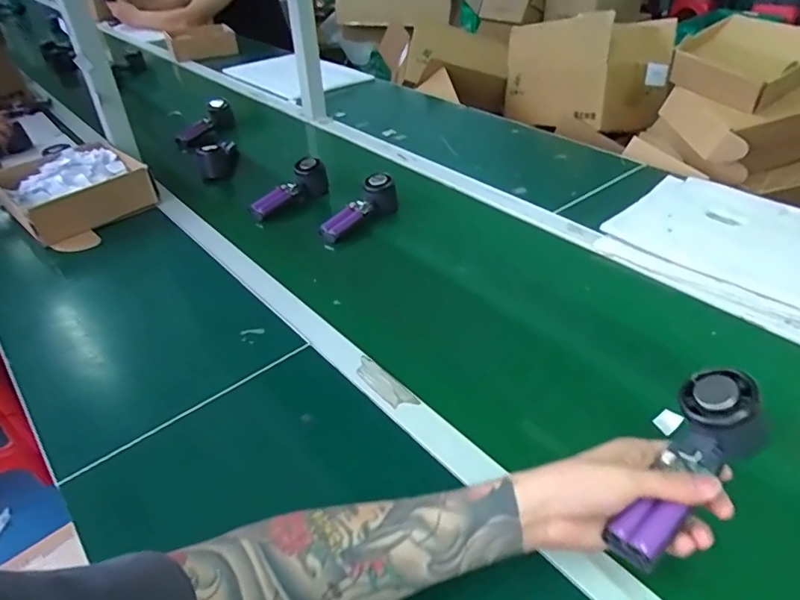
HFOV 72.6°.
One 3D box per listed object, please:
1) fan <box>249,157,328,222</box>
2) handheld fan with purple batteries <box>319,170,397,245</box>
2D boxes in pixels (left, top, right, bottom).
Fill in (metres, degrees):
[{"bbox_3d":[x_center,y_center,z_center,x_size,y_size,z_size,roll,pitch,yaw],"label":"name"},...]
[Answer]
[{"bbox_3d":[-0.202,-0.198,0.996,0.161,0.062,0.041,-39,50,-21],"label":"fan"},{"bbox_3d":[-0.068,-0.151,0.921,0.155,0.054,0.045,-39,49,-16],"label":"handheld fan with purple batteries"}]

